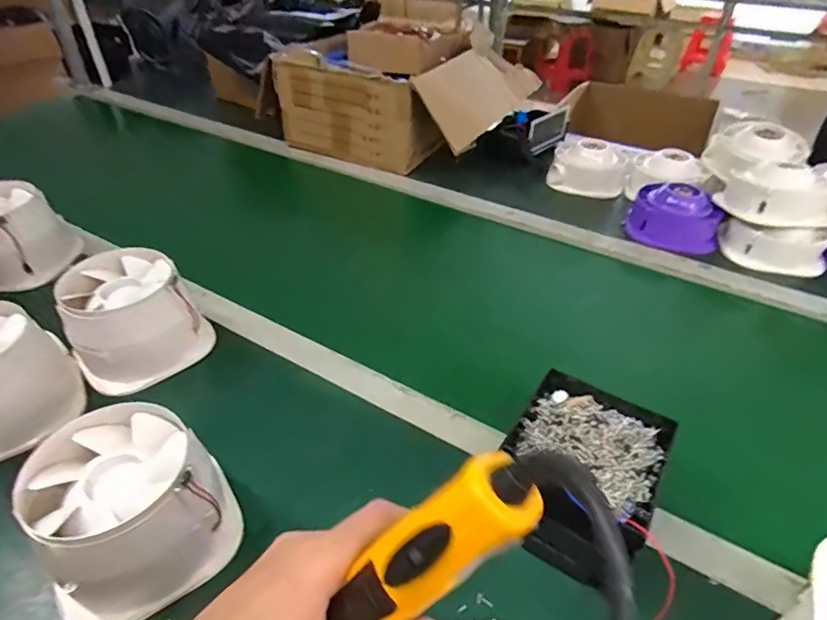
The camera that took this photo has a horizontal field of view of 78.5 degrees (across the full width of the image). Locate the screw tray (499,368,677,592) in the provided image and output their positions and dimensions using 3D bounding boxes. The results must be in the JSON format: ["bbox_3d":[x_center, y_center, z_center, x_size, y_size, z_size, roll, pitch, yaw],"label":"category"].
[{"bbox_3d":[0.141,0.137,0.436,0.120,0.067,0.154,23,44,24],"label":"screw tray"}]

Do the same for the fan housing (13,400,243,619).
[{"bbox_3d":[-0.223,0.152,0.387,0.119,0.095,0.119,29,46,29],"label":"fan housing"}]

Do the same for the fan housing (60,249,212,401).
[{"bbox_3d":[-0.305,0.008,0.569,0.125,0.107,0.124,-19,44,-24],"label":"fan housing"}]

